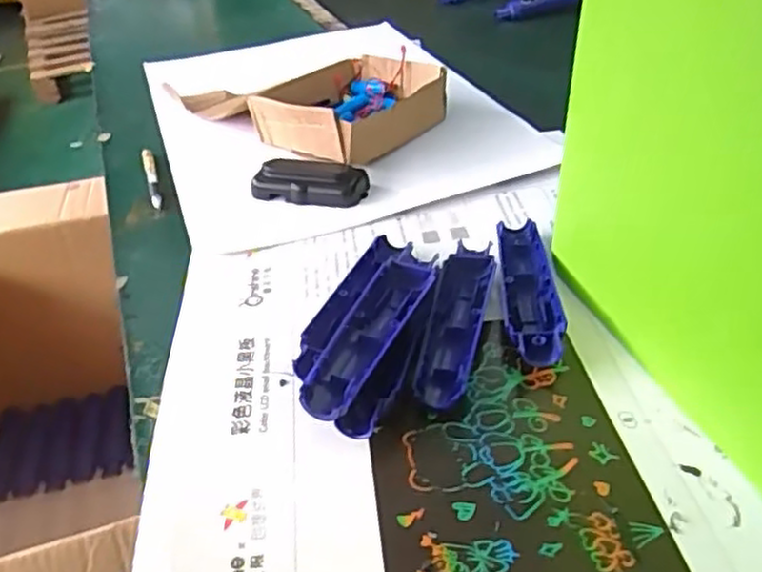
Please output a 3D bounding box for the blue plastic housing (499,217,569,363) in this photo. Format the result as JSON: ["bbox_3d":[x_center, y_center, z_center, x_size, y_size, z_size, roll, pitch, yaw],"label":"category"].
[{"bbox_3d":[0.111,-0.001,0.527,0.039,0.018,0.167,0,36,6],"label":"blue plastic housing"}]

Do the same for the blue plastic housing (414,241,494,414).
[{"bbox_3d":[0.054,0.021,0.503,0.038,0.019,0.163,5,37,14],"label":"blue plastic housing"}]

